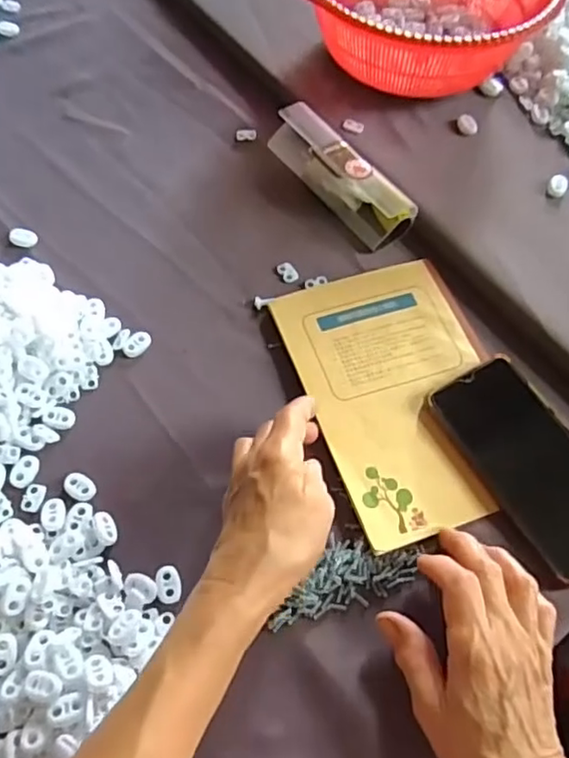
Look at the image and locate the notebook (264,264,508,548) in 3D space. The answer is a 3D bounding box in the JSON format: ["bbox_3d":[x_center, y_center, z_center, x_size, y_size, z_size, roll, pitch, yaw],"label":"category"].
[{"bbox_3d":[0.087,0.006,0.448,0.136,0.009,0.207,-16,63,-10],"label":"notebook"}]

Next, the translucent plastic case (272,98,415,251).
[{"bbox_3d":[0.046,-0.178,0.524,0.042,0.035,0.152,-34,68,-18],"label":"translucent plastic case"}]

